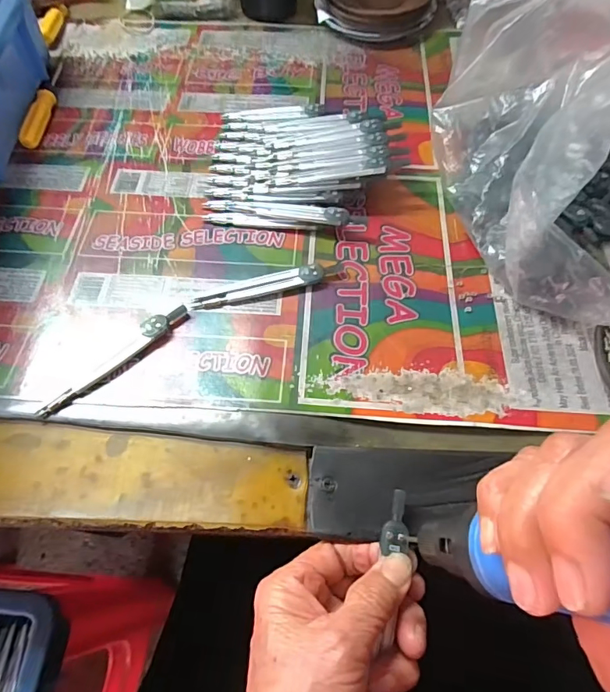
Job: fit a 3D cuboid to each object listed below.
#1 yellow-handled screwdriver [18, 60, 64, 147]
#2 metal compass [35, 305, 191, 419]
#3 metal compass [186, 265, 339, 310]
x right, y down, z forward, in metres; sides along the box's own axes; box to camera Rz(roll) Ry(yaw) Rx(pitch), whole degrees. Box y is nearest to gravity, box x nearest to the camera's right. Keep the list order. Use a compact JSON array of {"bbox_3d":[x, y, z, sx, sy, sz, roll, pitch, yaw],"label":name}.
[{"bbox_3d":[-0.246,-0.237,0.431,0.015,0.013,0.134,0,62,-1],"label":"yellow-handled screwdriver"},{"bbox_3d":[-0.123,0.009,0.297,0.014,0.009,0.111,38,68,18],"label":"metal compass"},{"bbox_3d":[-0.027,-0.044,0.327,0.111,0.011,0.012,-15,63,-8],"label":"metal compass"}]

